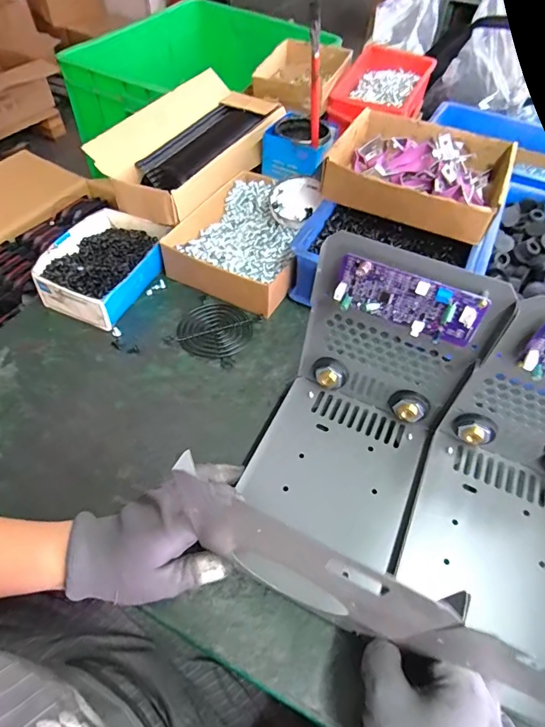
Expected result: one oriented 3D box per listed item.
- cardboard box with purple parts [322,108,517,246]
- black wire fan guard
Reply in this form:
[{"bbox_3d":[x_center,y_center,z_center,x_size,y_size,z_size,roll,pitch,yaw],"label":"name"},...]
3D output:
[{"bbox_3d":[0.194,-0.259,0.572,0.213,0.059,0.186,21,54,14],"label":"cardboard box with purple parts"},{"bbox_3d":[-0.071,-0.042,0.529,0.090,0.004,0.088,22,55,12],"label":"black wire fan guard"}]

